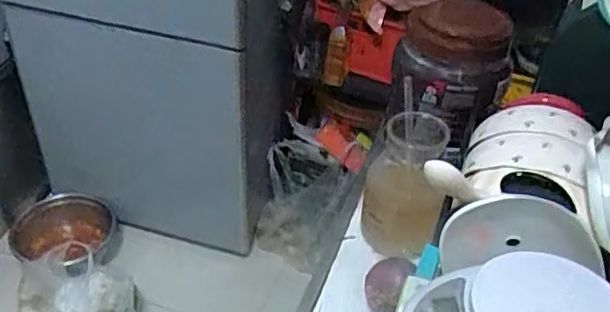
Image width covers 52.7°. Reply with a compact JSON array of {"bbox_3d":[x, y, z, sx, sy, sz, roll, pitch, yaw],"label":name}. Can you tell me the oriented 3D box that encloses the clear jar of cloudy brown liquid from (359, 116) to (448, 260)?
[{"bbox_3d":[0.103,0.039,0.667,0.073,0.162,0.084,6,39,2],"label":"clear jar of cloudy brown liquid"}]

